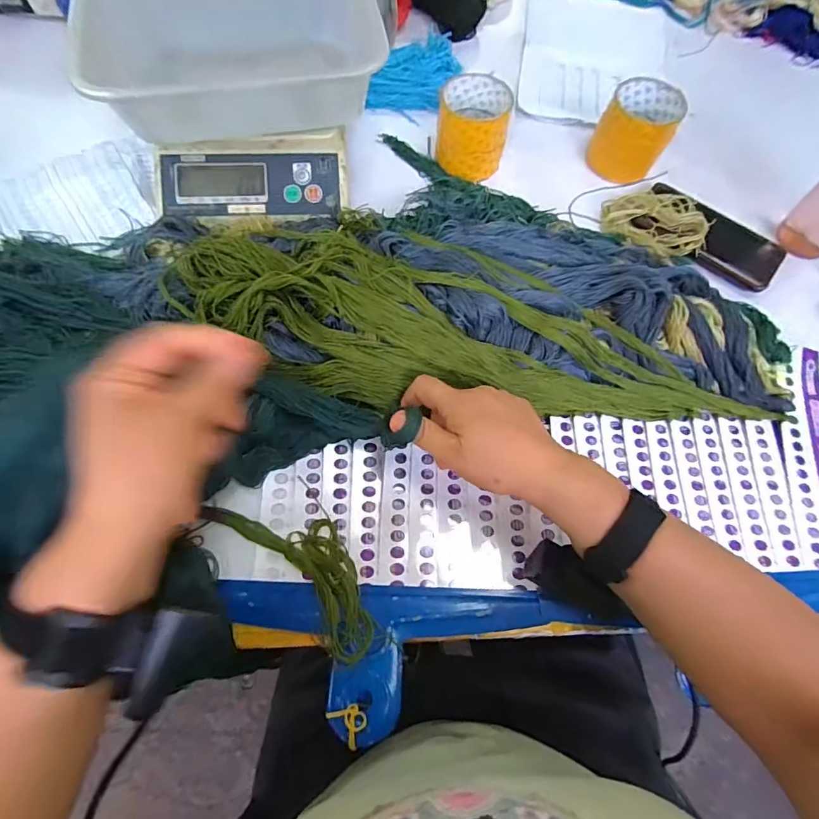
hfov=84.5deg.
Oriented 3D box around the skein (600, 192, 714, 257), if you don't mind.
[{"bbox_3d":[0.282,-0.218,0.516,0.106,0.027,0.074,13,69,2],"label":"skein"}]

